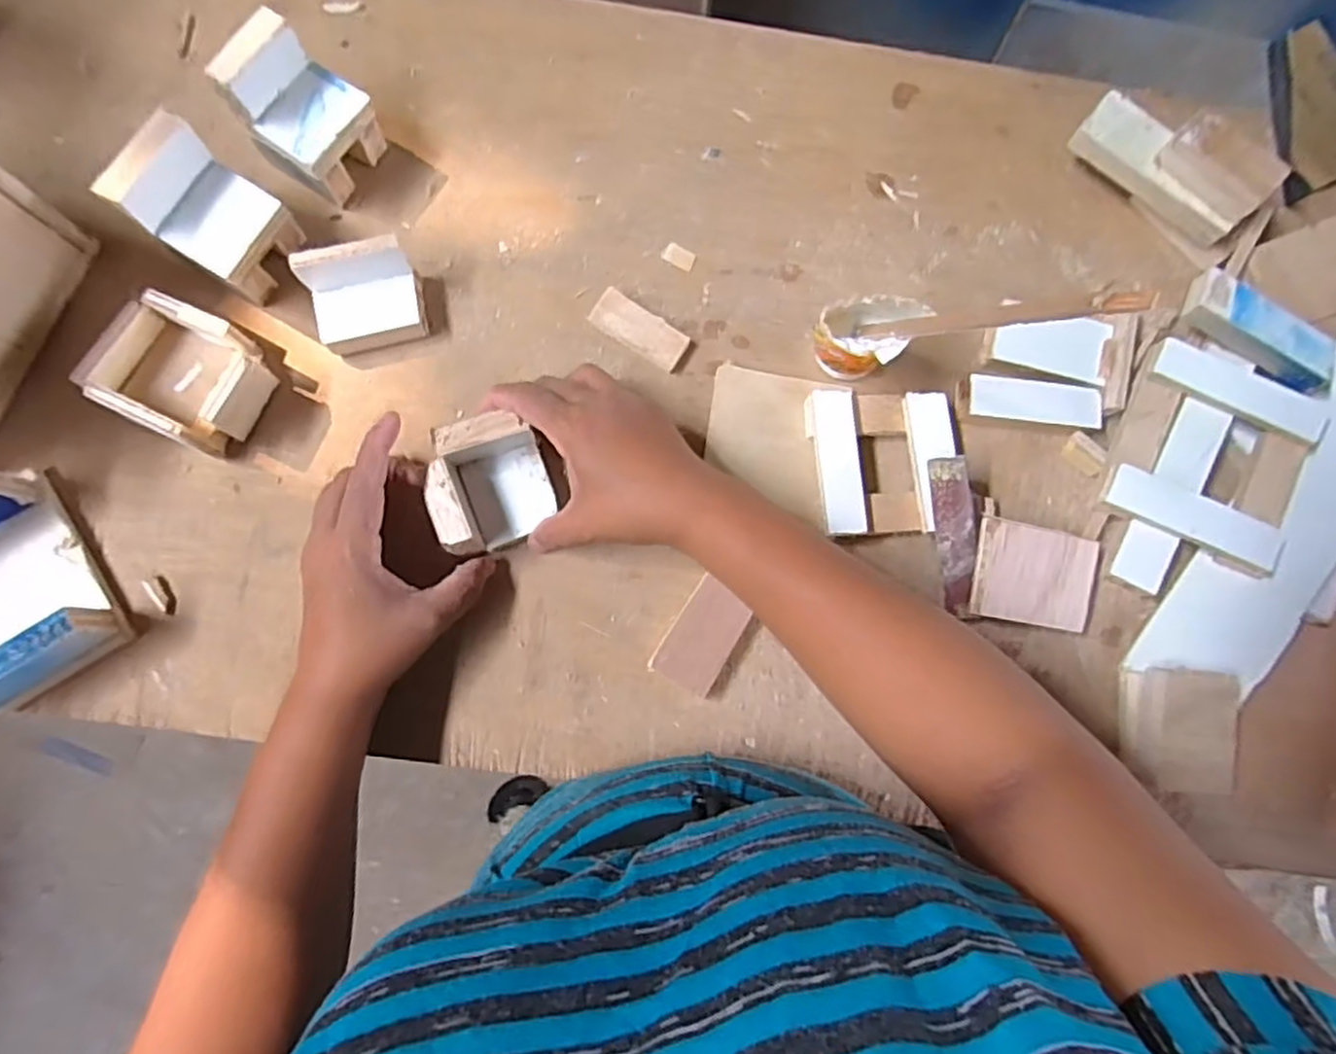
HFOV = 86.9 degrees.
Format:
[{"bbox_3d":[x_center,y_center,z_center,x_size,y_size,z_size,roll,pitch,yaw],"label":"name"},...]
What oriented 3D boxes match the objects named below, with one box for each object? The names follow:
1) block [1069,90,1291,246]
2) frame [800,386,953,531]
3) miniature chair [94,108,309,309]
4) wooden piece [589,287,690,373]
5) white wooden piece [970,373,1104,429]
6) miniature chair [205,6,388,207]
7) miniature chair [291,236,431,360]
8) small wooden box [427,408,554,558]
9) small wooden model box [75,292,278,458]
[{"bbox_3d":[0.337,-0.245,0.471,0.122,0.048,0.050,38,82,14],"label":"block"},{"bbox_3d":[0.136,-0.041,0.450,0.089,0.022,0.090,-3,83,-4],"label":"frame"},{"bbox_3d":[-0.269,-0.182,0.418,0.064,0.075,0.061,33,82,1],"label":"miniature chair"},{"bbox_3d":[-0.018,-0.129,0.463,0.064,0.012,0.027,33,82,1],"label":"wooden piece"},{"bbox_3d":[0.239,-0.082,0.464,0.085,0.017,0.028,5,82,-3],"label":"white wooden piece"},{"bbox_3d":[-0.224,-0.254,0.434,0.061,0.076,0.062,32,82,1],"label":"miniature chair"},{"bbox_3d":[-0.187,-0.141,0.436,0.062,0.046,0.050,-12,83,-5],"label":"miniature chair"},{"bbox_3d":[-0.105,-0.026,0.416,0.067,0.034,0.069,-19,84,-6],"label":"small wooden box"},{"bbox_3d":[-0.288,-0.090,0.420,0.082,0.046,0.076,26,82,0],"label":"small wooden model box"}]

